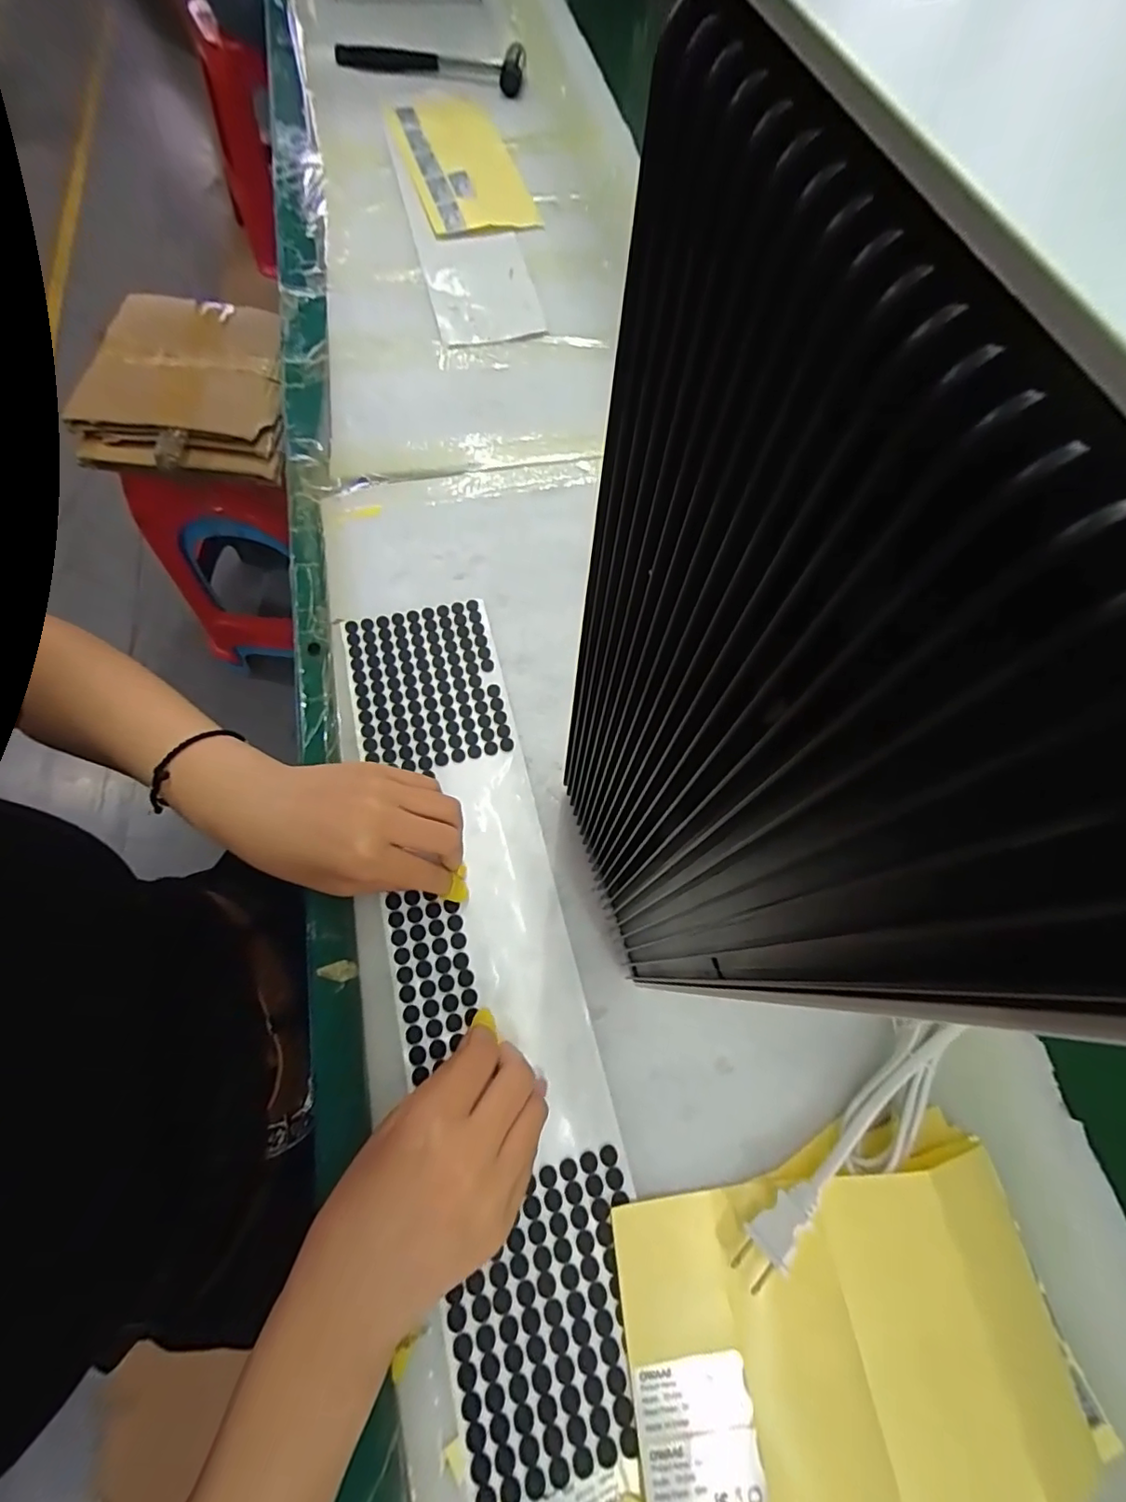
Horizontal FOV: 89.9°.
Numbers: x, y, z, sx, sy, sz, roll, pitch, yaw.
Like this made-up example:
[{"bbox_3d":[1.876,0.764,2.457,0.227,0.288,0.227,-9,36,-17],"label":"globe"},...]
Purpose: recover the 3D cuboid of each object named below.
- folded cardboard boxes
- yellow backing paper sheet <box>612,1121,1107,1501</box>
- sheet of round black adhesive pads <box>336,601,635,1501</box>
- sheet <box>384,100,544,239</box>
[{"bbox_3d":[-0.527,-0.539,0.816,0.254,0.060,0.315,2,69,-7],"label":"folded cardboard boxes"},{"bbox_3d":[0.129,0.280,0.267,0.192,0.041,0.124,-10,69,-5],"label":"yellow backing paper sheet"},{"bbox_3d":[-0.054,0.117,0.347,0.103,0.005,0.486,-13,69,-8],"label":"sheet of round black adhesive pads"},{"bbox_3d":[-0.118,-0.697,0.665,0.130,0.009,0.277,-17,70,-8],"label":"sheet"}]

